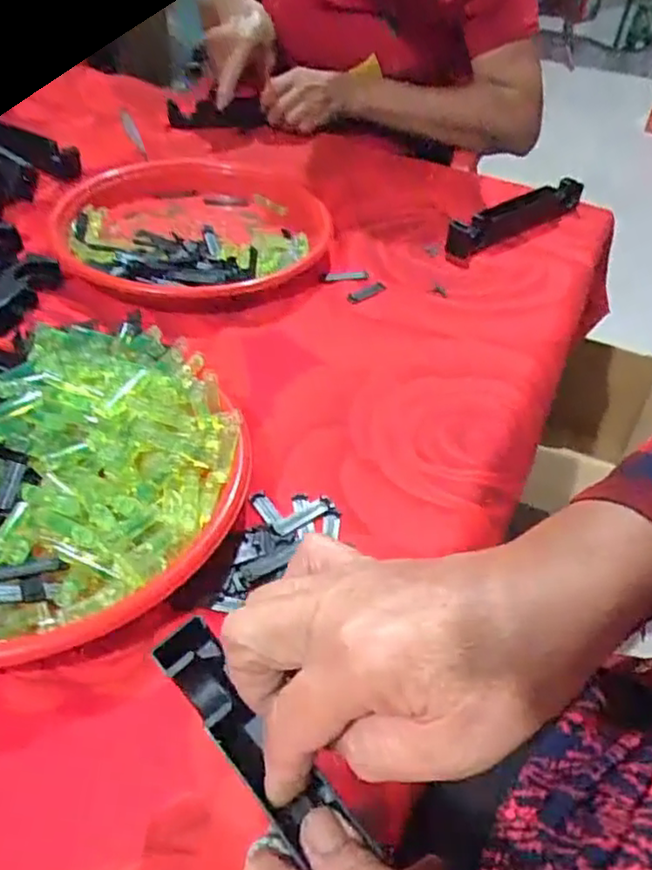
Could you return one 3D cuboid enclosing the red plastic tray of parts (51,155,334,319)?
[{"bbox_3d":[-0.117,-0.186,0.610,0.235,0.035,0.217,-7,47,-11],"label":"red plastic tray of parts"}]

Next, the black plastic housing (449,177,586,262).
[{"bbox_3d":[0.203,-0.232,0.704,0.212,0.032,0.030,-29,55,-28],"label":"black plastic housing"}]

